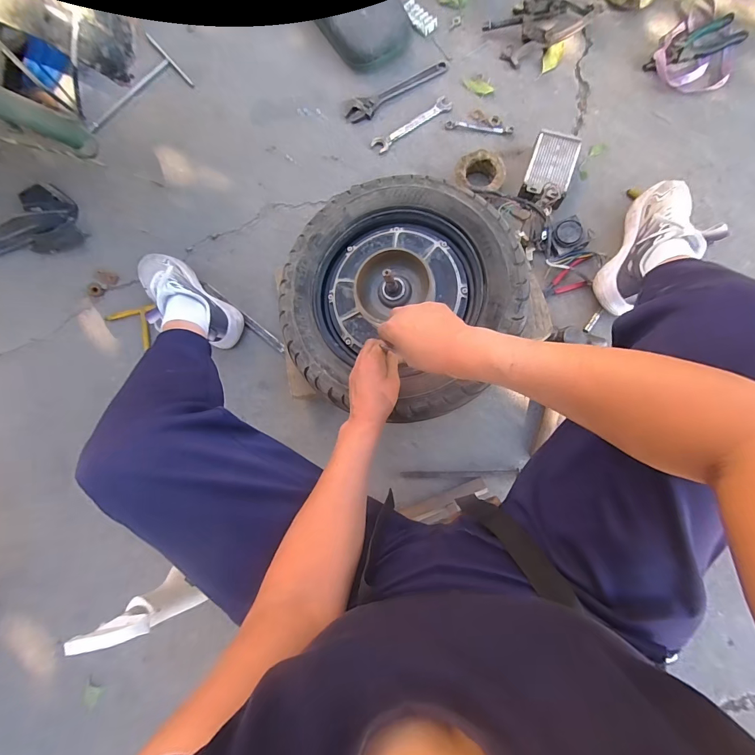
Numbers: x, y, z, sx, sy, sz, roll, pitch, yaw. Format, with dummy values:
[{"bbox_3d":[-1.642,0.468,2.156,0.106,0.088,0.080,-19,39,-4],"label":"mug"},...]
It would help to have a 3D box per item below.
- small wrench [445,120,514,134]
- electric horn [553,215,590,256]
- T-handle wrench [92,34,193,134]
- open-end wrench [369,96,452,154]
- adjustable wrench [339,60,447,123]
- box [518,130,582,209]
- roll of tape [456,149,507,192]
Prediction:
[{"bbox_3d":[0.211,-0.520,0.755,0.138,0.006,0.017,10,85,8],"label":"small wrench"},{"bbox_3d":[0.366,-0.273,0.701,0.059,0.032,0.066,-19,79,3],"label":"electric horn"},{"bbox_3d":[-0.607,-0.700,0.891,0.259,0.017,0.194,-41,81,1],"label":"T-handle wrench"},{"bbox_3d":[0.072,-0.541,0.775,0.179,0.008,0.037,-31,81,3],"label":"open-end wrench"},{"bbox_3d":[0.042,-0.631,0.801,0.243,0.013,0.059,-21,82,4],"label":"adjustable wrench"},{"bbox_3d":[0.331,-0.398,0.702,0.086,0.050,0.145,19,83,9],"label":"box"},{"bbox_3d":[0.206,-0.406,0.734,0.098,0.039,0.085,16,85,9],"label":"roll of tape"}]

